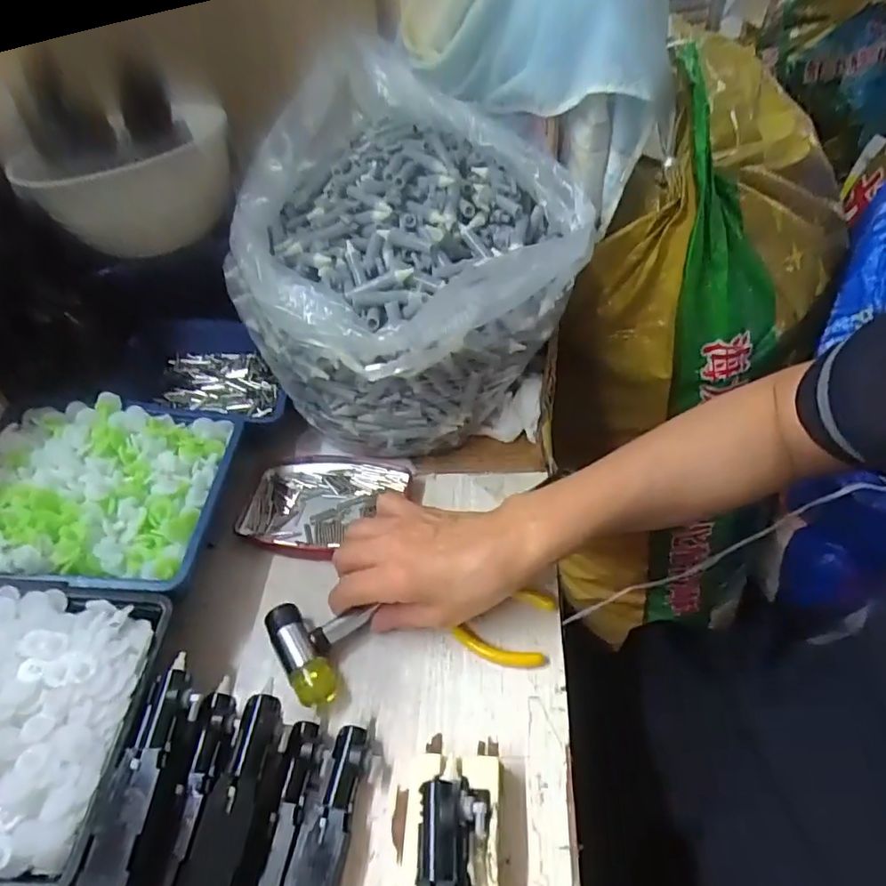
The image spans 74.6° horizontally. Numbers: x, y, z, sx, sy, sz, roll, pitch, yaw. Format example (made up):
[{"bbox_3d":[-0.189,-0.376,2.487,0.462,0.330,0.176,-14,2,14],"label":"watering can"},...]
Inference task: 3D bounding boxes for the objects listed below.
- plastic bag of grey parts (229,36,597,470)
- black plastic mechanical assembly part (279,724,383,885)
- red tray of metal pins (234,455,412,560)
[{"bbox_3d":[-0.041,-0.137,0.439,0.229,0.185,0.254,-33,53,-23],"label":"plastic bag of grey parts"},{"bbox_3d":[-0.060,0.204,0.286,0.029,0.019,0.117,8,49,13],"label":"black plastic mechanical assembly part"},{"bbox_3d":[-0.091,0.046,0.435,0.111,0.016,0.089,9,49,14],"label":"red tray of metal pins"}]

